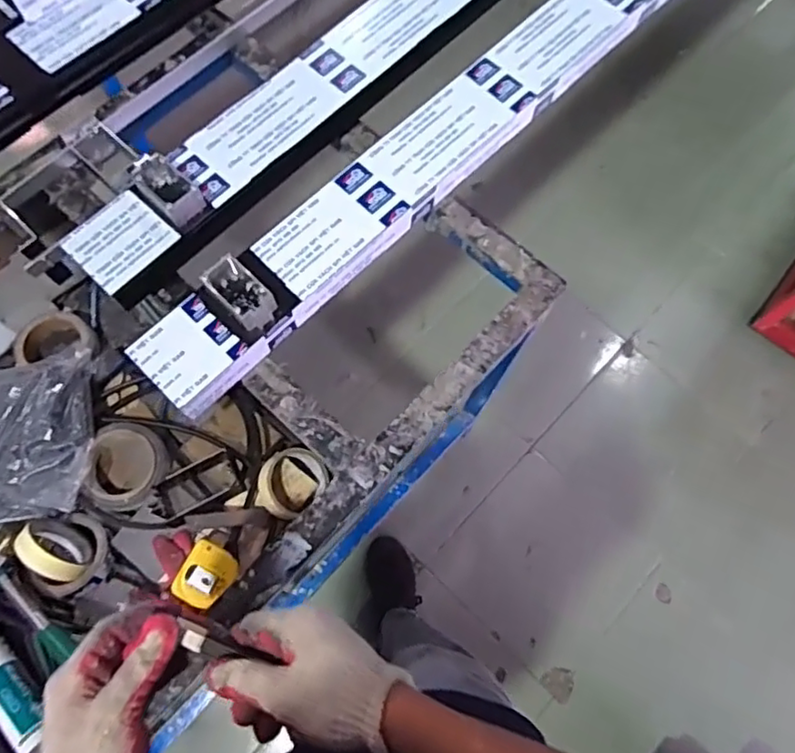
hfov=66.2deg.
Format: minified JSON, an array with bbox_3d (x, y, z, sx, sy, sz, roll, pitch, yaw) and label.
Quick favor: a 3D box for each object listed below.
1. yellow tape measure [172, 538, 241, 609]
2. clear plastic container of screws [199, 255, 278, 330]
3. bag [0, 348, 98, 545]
[{"bbox_3d":[-0.222,0.234,0.713,0.059,0.039,0.070,30,74,8],"label":"yellow tape measure"},{"bbox_3d":[-0.180,-0.096,0.702,0.091,0.031,0.052,41,74,11],"label":"clear plastic container of screws"},{"bbox_3d":[-0.477,0.100,0.759,0.200,0.052,0.239,-14,73,-6],"label":"bag"}]

